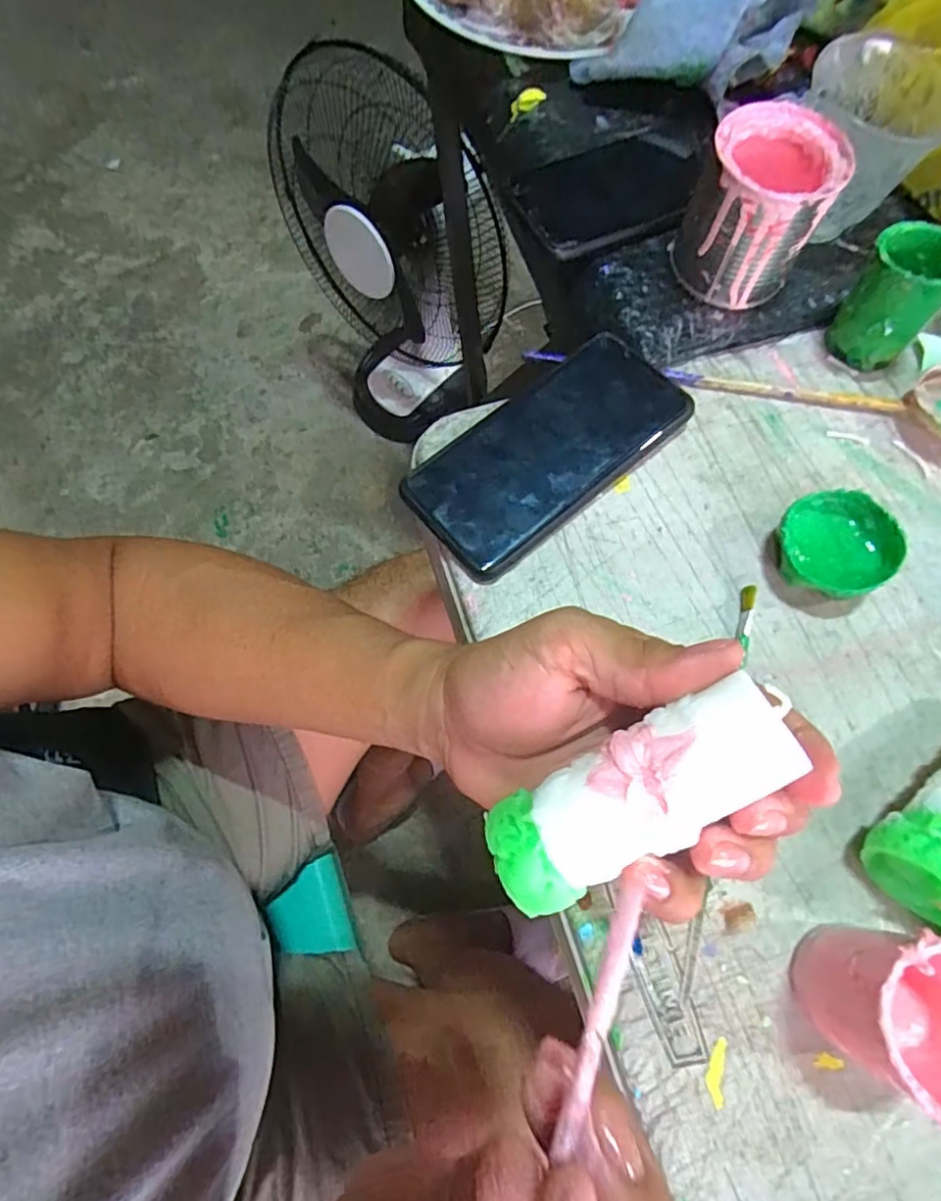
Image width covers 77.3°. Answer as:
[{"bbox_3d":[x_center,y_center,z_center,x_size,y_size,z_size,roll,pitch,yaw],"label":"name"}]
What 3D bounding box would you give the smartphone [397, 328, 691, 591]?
[{"bbox_3d":[0.046,-0.086,0.327,0.166,0.016,0.075,-38,75,-14],"label":"smartphone"}]

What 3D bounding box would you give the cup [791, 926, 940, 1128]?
[{"bbox_3d":[0.149,0.144,0.209,0.055,0.065,0.050,0,69,-1],"label":"cup"}]

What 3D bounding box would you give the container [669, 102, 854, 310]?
[{"bbox_3d":[0.164,-0.227,0.342,0.070,0.069,0.073,26,71,8],"label":"container"}]

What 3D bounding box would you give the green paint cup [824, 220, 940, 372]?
[{"bbox_3d":[0.241,-0.173,0.336,0.047,0.060,0.047,0,69,-1],"label":"green paint cup"}]

